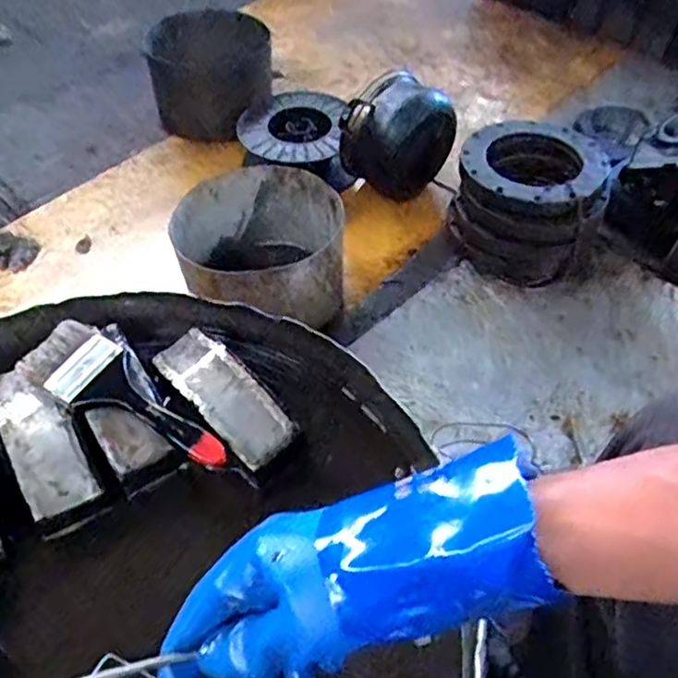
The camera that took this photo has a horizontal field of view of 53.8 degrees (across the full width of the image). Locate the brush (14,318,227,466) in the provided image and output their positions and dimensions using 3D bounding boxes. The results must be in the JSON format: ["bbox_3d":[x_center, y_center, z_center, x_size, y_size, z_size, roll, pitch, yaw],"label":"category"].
[{"bbox_3d":[-0.184,0.049,0.587,0.204,0.025,0.066,25,54,18],"label":"brush"}]

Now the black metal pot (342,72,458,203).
[{"bbox_3d":[0.127,-0.414,1.387,0.184,0.189,0.176,2,50,-3],"label":"black metal pot"}]

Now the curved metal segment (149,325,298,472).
[{"bbox_3d":[-0.109,0.047,0.616,0.056,0.027,0.159,-36,60,-27],"label":"curved metal segment"}]

